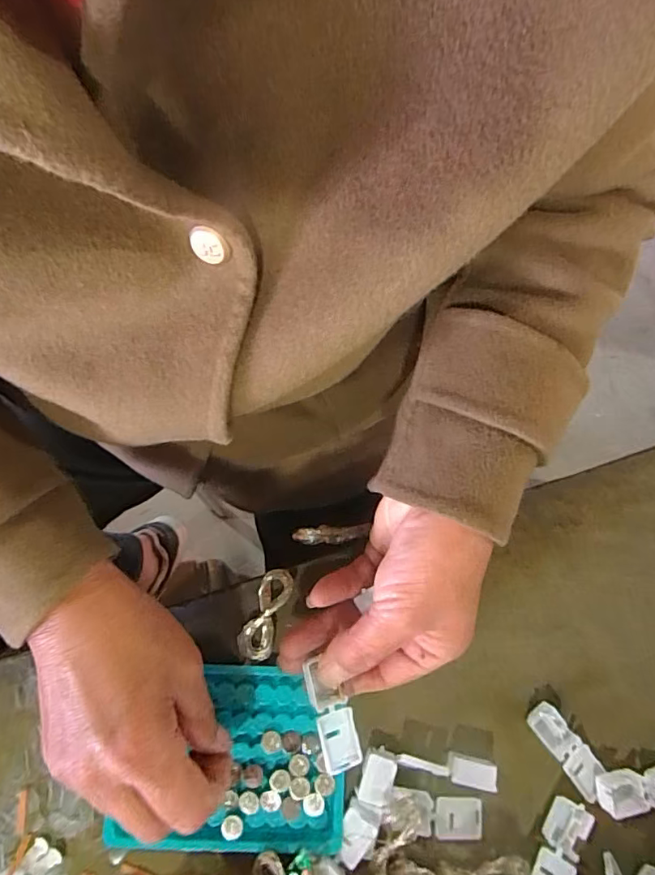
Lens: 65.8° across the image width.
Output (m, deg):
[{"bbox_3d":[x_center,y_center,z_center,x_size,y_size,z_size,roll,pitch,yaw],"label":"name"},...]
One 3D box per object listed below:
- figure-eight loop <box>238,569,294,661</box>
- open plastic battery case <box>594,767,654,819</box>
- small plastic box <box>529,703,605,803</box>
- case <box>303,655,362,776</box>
[{"bbox_3d":[-0.037,0.106,0.304,0.021,0.010,0.054,19,76,3],"label":"figure-eight loop"},{"bbox_3d":[0.179,0.198,0.285,0.054,0.008,0.020,-6,76,-3],"label":"open plastic battery case"},{"bbox_3d":[0.138,0.179,0.291,0.019,0.009,0.053,-37,80,-9],"label":"small plastic box"},{"bbox_3d":[0.002,0.143,0.259,0.021,0.009,0.054,-21,84,-7],"label":"case"}]

